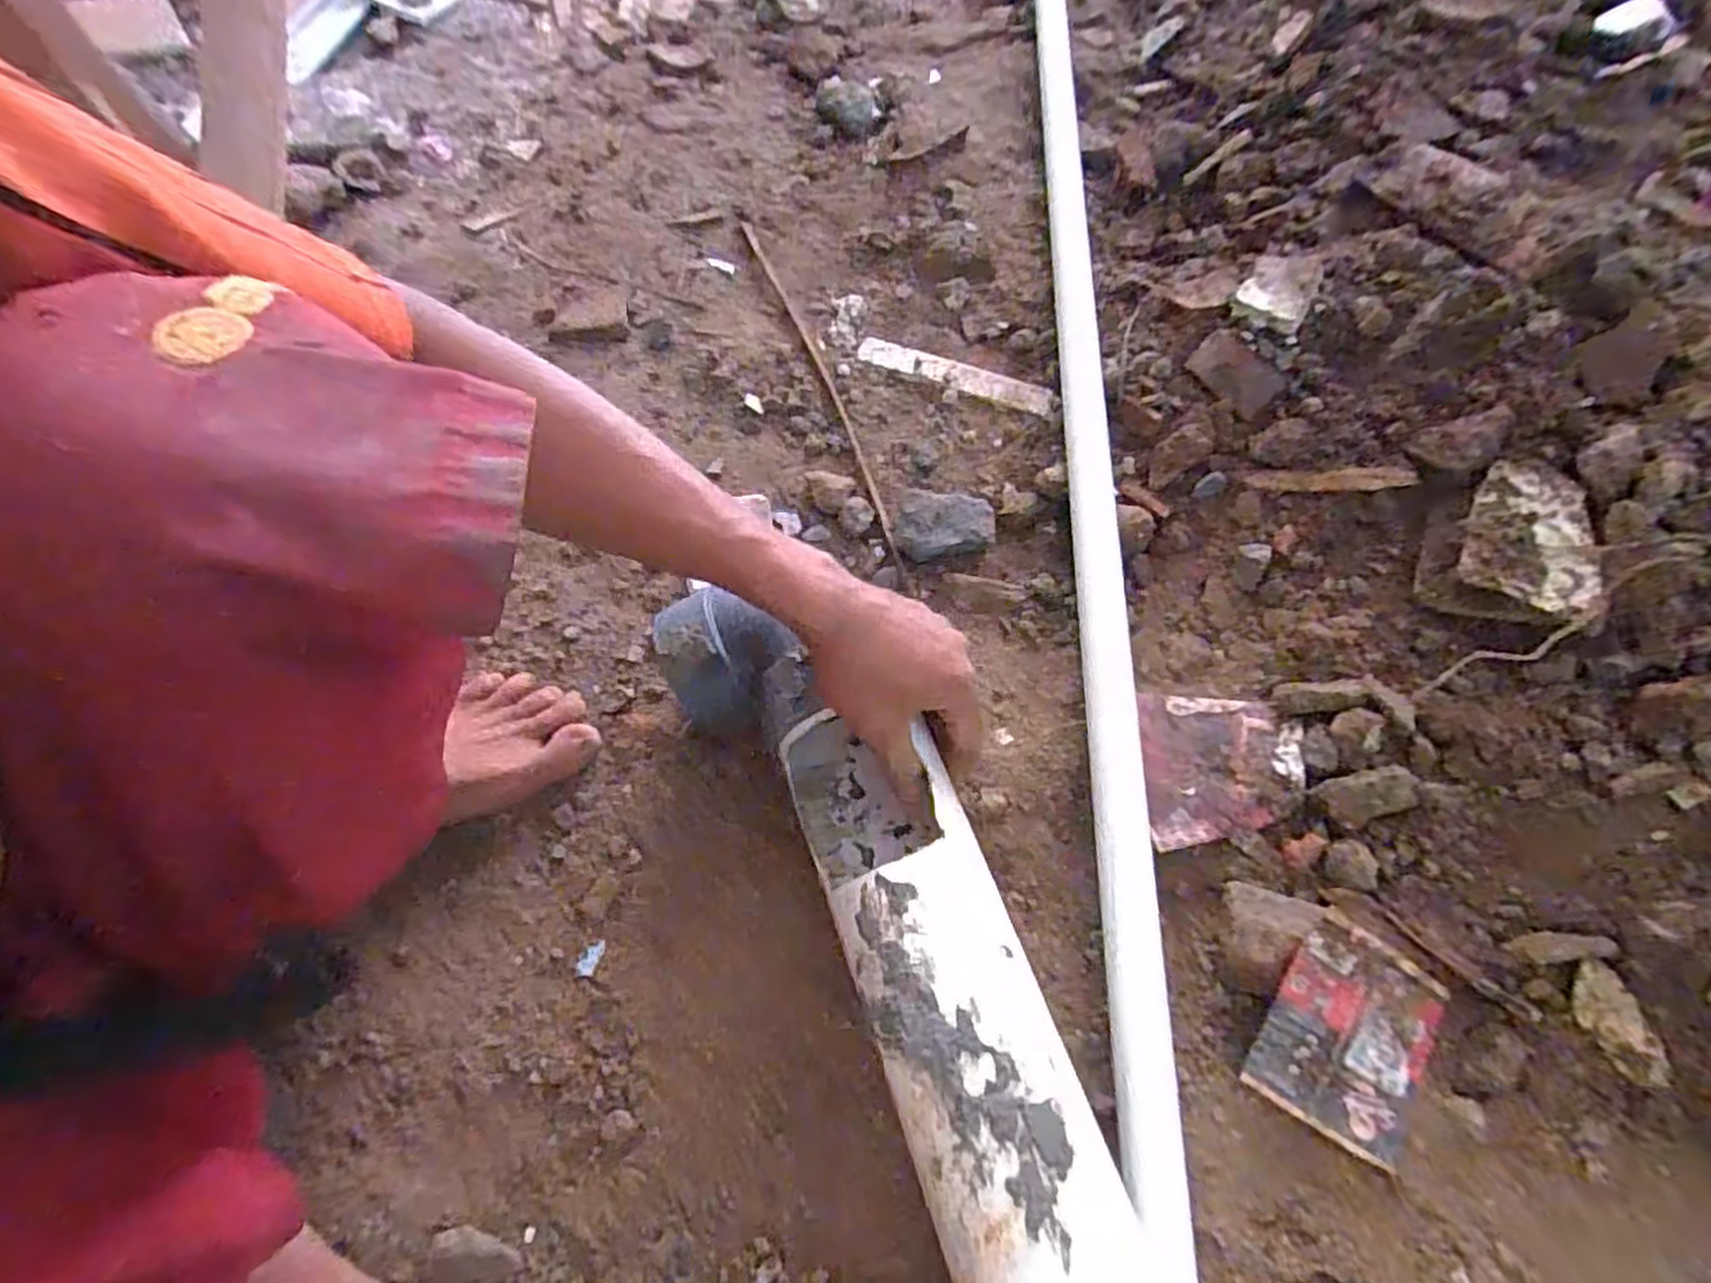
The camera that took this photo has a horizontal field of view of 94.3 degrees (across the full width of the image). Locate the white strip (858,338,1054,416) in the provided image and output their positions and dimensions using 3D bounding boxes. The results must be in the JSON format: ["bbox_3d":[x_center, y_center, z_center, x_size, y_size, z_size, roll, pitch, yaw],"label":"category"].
[{"bbox_3d":[0.087,-0.235,0.700,0.179,0.004,0.027,22,73,15],"label":"white strip"}]

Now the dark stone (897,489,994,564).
[{"bbox_3d":[0.069,-0.090,0.610,0.079,0.032,0.052,-5,64,-1],"label":"dark stone"}]

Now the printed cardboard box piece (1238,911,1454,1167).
[{"bbox_3d":[0.278,0.220,0.445,0.089,0.009,0.106,33,77,0],"label":"printed cardboard box piece"}]

